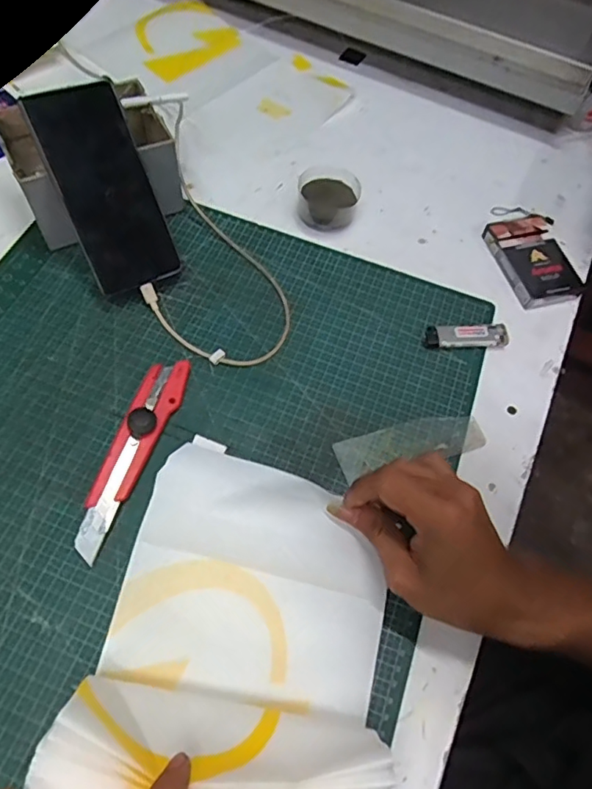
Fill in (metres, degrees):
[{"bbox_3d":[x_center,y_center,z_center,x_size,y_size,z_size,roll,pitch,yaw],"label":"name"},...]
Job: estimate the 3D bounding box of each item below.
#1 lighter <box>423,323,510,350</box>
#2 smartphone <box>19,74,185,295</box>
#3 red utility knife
[{"bbox_3d":[0.155,-0.053,0.483,0.078,0.010,0.022,-1,62,-5],"label":"lighter"},{"bbox_3d":[-0.159,-0.174,0.452,0.076,0.008,0.162,-23,107,-11],"label":"smartphone"},{"bbox_3d":[-0.127,0.040,0.407,0.030,0.020,0.164,20,62,7],"label":"red utility knife"}]

